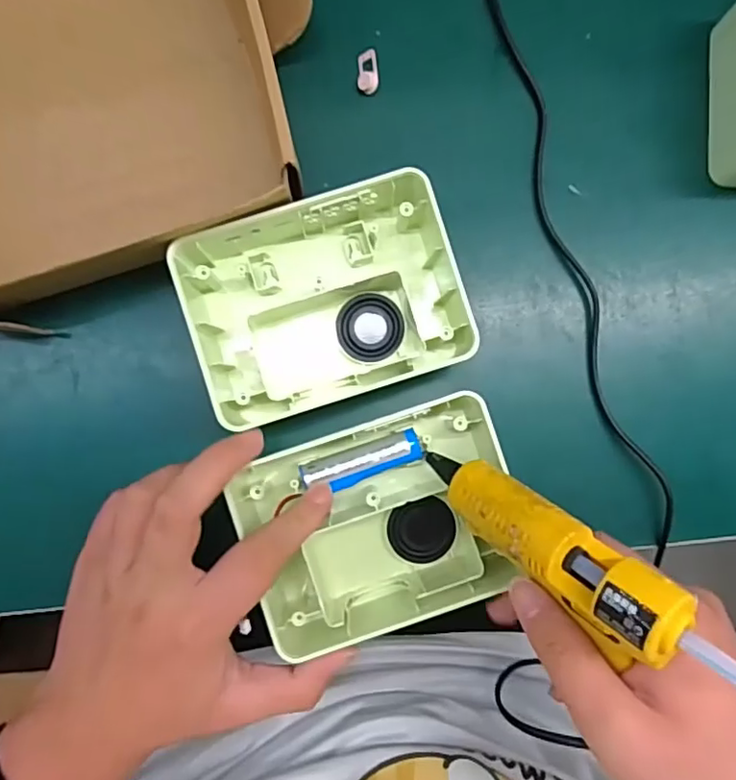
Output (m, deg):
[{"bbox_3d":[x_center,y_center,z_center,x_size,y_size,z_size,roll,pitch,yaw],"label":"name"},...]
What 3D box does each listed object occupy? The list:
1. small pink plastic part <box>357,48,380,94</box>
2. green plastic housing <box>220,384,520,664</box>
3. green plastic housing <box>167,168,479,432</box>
[{"bbox_3d":[0.001,-0.188,0.351,0.013,0.006,0.023,2,86,-1],"label":"small pink plastic part"},{"bbox_3d":[0.010,0.073,0.329,0.148,0.050,0.112,-16,87,-2],"label":"green plastic housing"},{"bbox_3d":[-0.021,-0.050,0.328,0.151,0.045,0.111,-20,87,-2],"label":"green plastic housing"}]

